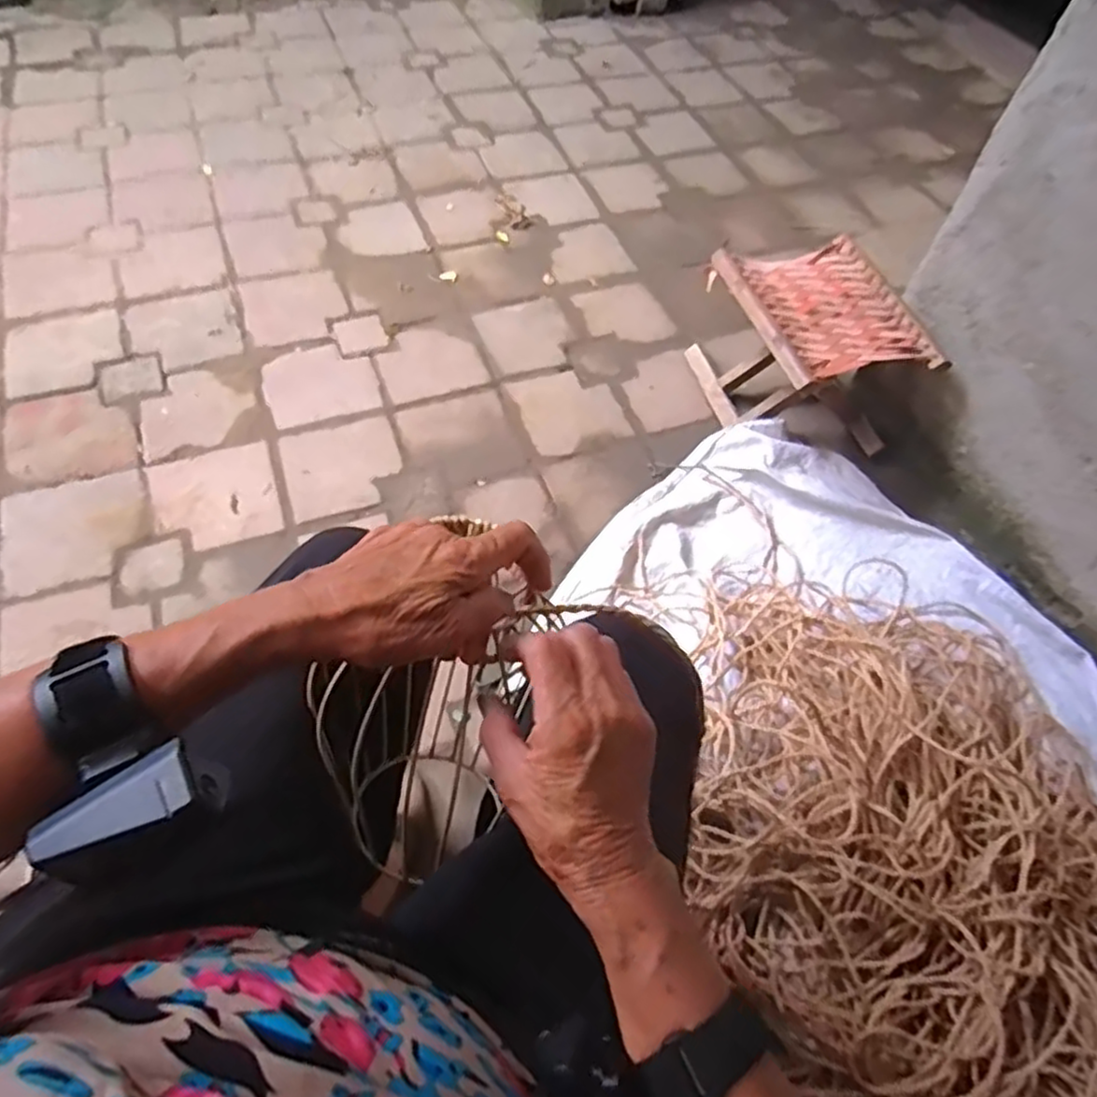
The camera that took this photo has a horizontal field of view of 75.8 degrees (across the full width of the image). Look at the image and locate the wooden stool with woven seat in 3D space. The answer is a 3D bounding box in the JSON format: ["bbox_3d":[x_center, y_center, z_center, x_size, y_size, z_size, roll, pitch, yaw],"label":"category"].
[{"bbox_3d":[0.437,-0.331,1.228,0.272,0.232,0.321,-15,59,-14],"label":"wooden stool with woven seat"}]

